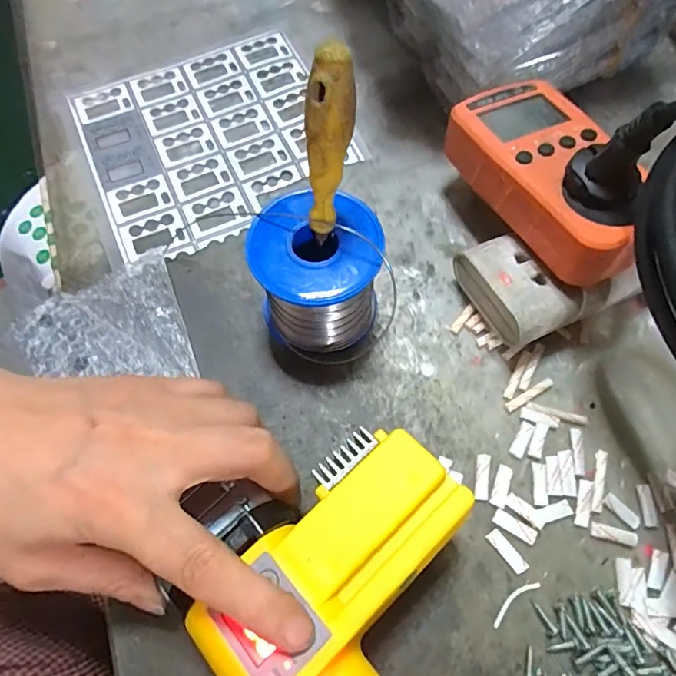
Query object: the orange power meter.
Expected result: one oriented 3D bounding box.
[{"bbox_3d":[0.116,-0.089,0.268,0.062,0.034,0.127,-25,68,-10],"label":"orange power meter"}]

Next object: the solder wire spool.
[{"bbox_3d":[-0.011,-0.030,0.261,0.062,0.070,0.055,15,67,8],"label":"solder wire spool"}]

